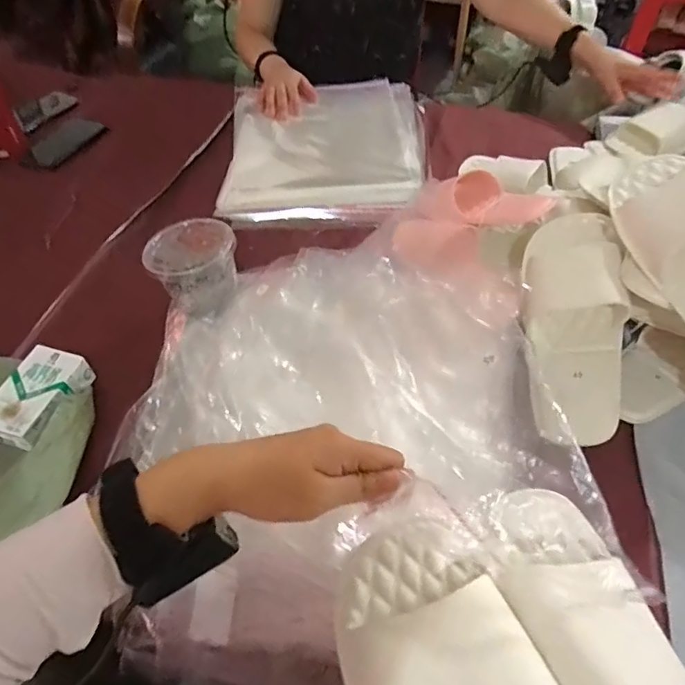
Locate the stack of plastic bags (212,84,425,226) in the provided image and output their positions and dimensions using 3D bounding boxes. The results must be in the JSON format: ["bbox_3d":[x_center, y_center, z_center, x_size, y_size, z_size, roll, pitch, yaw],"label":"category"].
[{"bbox_3d":[-0.024,-0.351,0.910,0.351,0.044,0.416,-1,50,0],"label":"stack of plastic bags"}]

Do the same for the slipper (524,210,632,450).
[{"bbox_3d":[0.258,-0.025,0.577,0.101,0.062,0.271,3,79,3],"label":"slipper"}]

